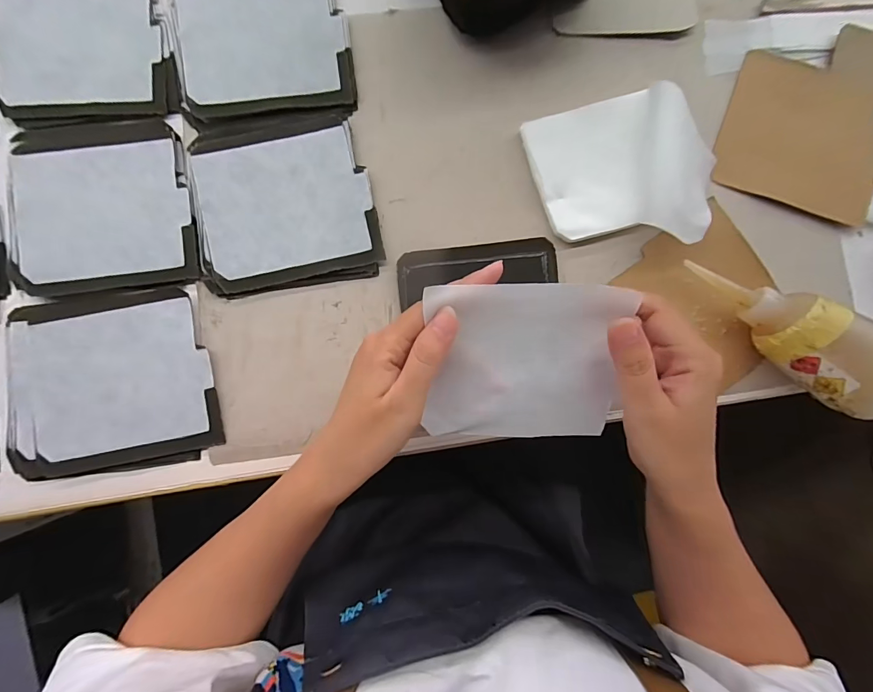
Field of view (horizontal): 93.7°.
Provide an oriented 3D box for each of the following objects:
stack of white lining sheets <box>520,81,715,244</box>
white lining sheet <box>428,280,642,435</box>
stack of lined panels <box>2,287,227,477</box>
[{"bbox_3d":[0.155,-0.143,0.335,0.137,0.031,0.130,-13,86,-3],"label":"stack of white lining sheets"},{"bbox_3d":[0.055,0.015,0.256,0.117,0.010,0.107,-1,114,-5],"label":"white lining sheet"},{"bbox_3d":[-0.254,0.028,0.320,0.152,0.008,0.135,-9,86,-2],"label":"stack of lined panels"}]

